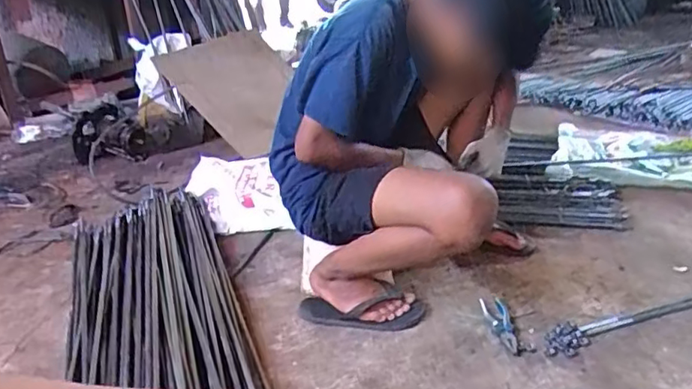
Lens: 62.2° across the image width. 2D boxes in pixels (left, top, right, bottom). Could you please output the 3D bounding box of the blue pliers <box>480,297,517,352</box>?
[{"bbox_3d":[0.317,0.266,1.174,0.048,0.016,0.154,-4,26,-2],"label":"blue pliers"}]

